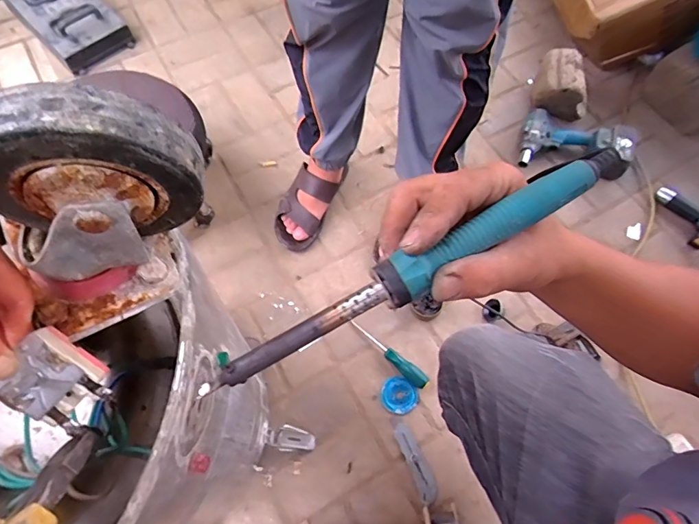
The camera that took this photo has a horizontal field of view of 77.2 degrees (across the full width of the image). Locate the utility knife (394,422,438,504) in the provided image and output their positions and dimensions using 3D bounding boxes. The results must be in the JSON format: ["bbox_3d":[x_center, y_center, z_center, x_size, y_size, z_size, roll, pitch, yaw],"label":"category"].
[{"bbox_3d":[0.121,0.355,0.780,0.035,0.009,0.134,-21,69,-9],"label":"utility knife"}]

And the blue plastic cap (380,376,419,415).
[{"bbox_3d":[0.094,0.252,0.826,0.066,0.009,0.067,0,67,0],"label":"blue plastic cap"}]

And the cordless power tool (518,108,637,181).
[{"bbox_3d":[0.549,-0.293,1.048,0.268,0.091,0.152,7,67,2],"label":"cordless power tool"}]

